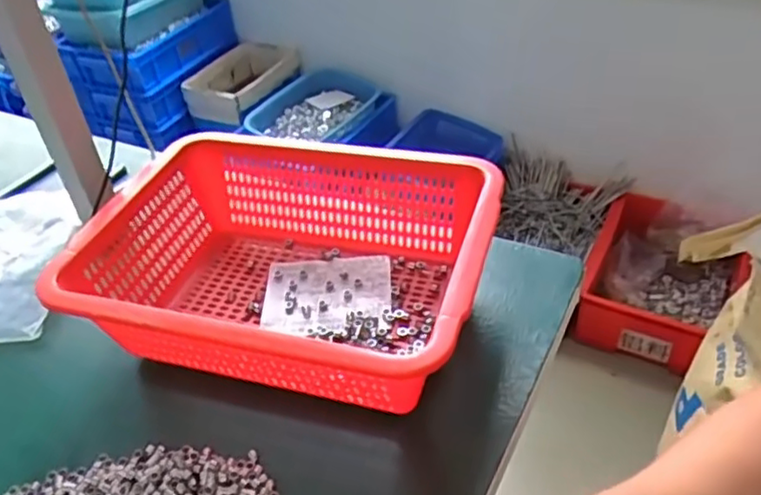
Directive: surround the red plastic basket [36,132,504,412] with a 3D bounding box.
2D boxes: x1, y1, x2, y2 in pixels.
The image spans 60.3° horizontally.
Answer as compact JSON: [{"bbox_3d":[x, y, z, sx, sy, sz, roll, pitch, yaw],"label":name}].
[{"bbox_3d":[-0.084,0.016,0.517,0.328,0.099,0.223,9,42,18],"label":"red plastic basket"}]

